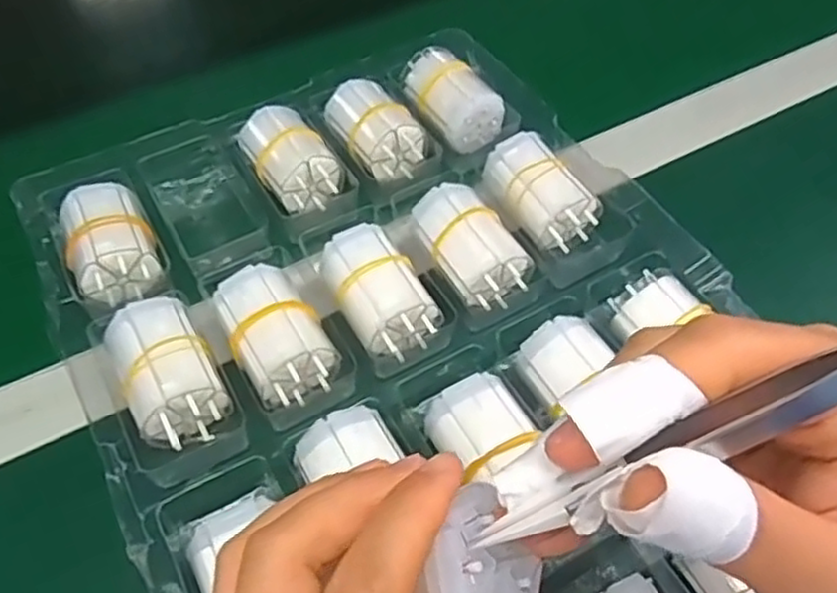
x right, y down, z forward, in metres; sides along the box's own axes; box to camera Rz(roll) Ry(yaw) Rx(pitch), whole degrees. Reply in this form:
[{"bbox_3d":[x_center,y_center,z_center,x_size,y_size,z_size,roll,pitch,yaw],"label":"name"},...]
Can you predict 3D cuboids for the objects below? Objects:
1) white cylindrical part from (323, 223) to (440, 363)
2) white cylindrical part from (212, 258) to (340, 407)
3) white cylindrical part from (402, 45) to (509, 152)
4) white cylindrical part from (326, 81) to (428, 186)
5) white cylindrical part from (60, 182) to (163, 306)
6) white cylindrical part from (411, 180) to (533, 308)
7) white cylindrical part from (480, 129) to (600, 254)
[{"bbox_3d":[-0.019,0.000,0.345,0.038,0.036,0.061,-25,58,-16],"label":"white cylindrical part"},{"bbox_3d":[-0.065,0.019,0.332,0.040,0.037,0.062,-28,59,-18],"label":"white cylindrical part"},{"bbox_3d":[0.019,-0.120,0.433,0.040,0.031,0.062,-27,59,-17],"label":"white cylindrical part"},{"bbox_3d":[-0.025,-0.098,0.416,0.043,0.032,0.063,-24,58,-16],"label":"white cylindrical part"},{"bbox_3d":[-0.157,-0.026,0.368,0.041,0.041,0.061,-27,59,-18],"label":"white cylindrical part"},{"bbox_3d":[0.025,-0.024,0.362,0.036,0.036,0.062,-25,58,-16],"label":"white cylindrical part"},{"bbox_3d":[0.064,-0.053,0.381,0.037,0.035,0.062,-26,58,-17],"label":"white cylindrical part"}]

